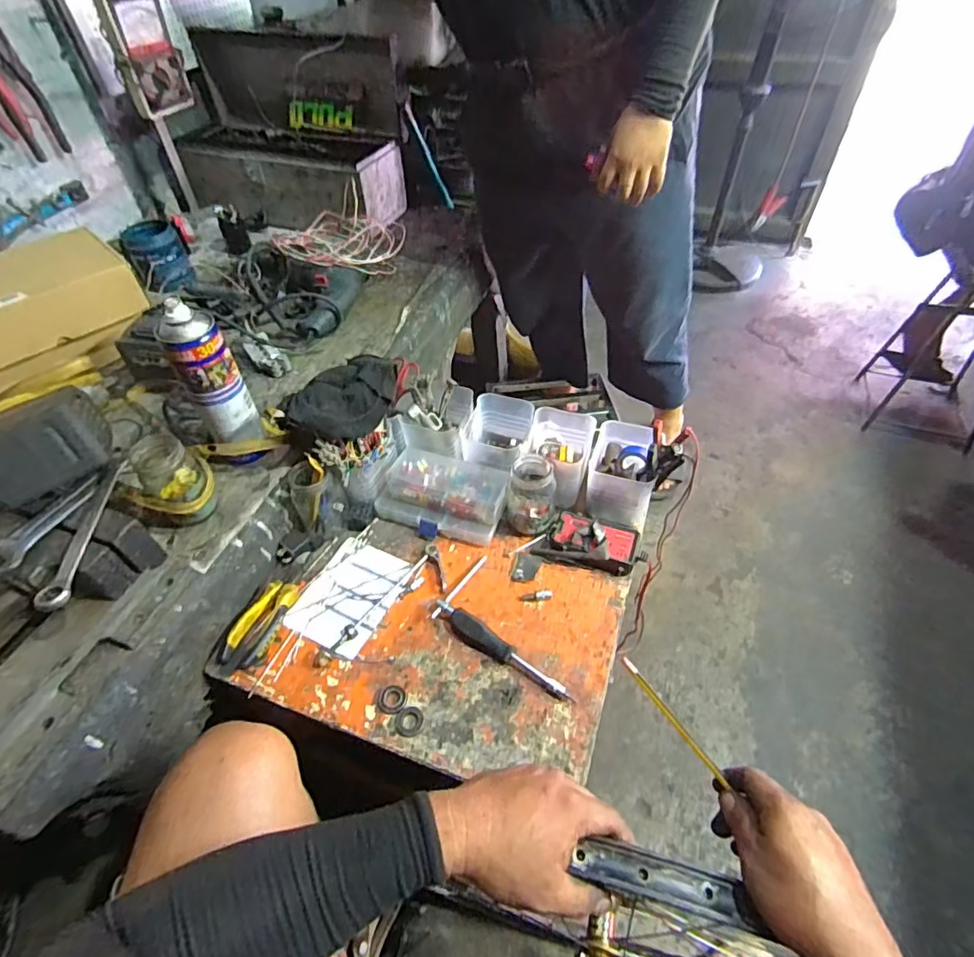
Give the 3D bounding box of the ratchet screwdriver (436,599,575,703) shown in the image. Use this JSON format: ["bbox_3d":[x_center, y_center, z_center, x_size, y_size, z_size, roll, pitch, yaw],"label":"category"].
[{"bbox_3d":[0.015,0.196,0.603,0.178,0.022,0.022,30,56,24],"label":"ratchet screwdriver"}]

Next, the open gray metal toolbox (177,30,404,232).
[{"bbox_3d":[-0.429,-0.751,1.162,0.473,0.295,0.314,7,50,8],"label":"open gray metal toolbox"}]

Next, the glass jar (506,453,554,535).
[{"bbox_3d":[0.058,0.019,0.695,0.060,0.105,0.073,4,50,5],"label":"glass jar"}]

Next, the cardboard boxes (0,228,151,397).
[{"bbox_3d":[-0.681,-0.248,0.809,0.275,0.122,0.178,-37,58,-27],"label":"cardboard boxes"}]

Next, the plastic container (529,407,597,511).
[{"bbox_3d":[0.099,-0.031,0.749,0.087,0.078,0.118,14,51,13],"label":"plastic container"}]

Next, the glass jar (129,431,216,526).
[{"bbox_3d":[-0.367,0.003,0.634,0.064,0.103,0.081,-11,50,-8],"label":"glass jar"}]

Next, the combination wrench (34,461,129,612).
[{"bbox_3d":[-0.401,0.050,0.532,0.023,0.014,0.176,-5,49,-3],"label":"combination wrench"}]

